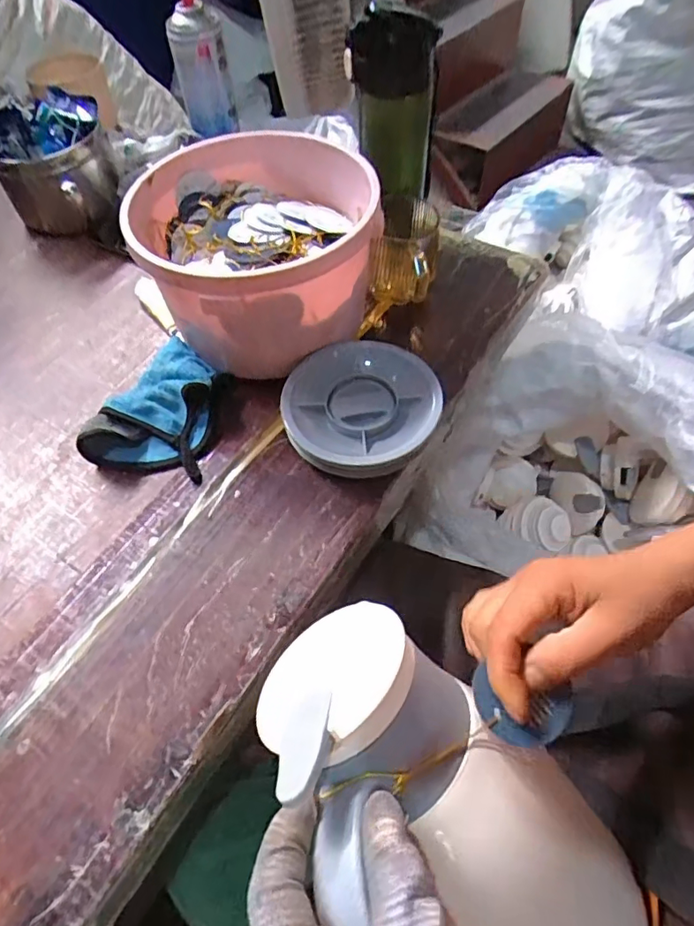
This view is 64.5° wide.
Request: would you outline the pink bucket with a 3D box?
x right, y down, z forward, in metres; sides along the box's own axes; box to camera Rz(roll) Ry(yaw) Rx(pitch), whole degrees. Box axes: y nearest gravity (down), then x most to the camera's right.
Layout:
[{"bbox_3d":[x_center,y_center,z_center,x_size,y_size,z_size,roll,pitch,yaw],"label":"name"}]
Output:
[{"bbox_3d":[-0.081,-0.199,0.539,0.213,0.143,0.227,-1,56,2],"label":"pink bucket"}]

